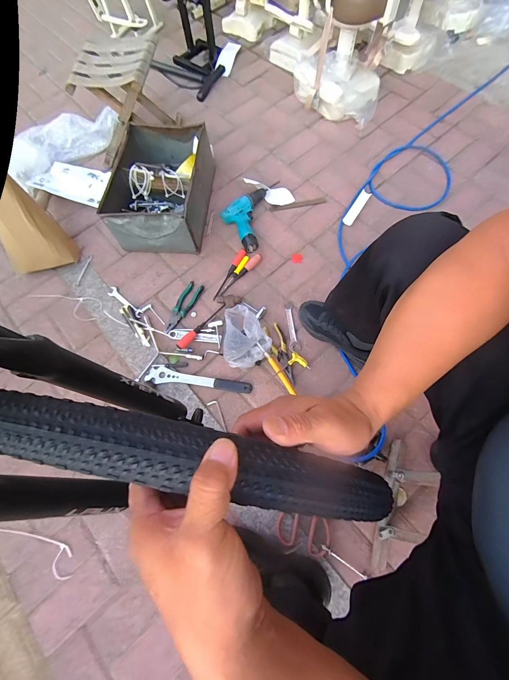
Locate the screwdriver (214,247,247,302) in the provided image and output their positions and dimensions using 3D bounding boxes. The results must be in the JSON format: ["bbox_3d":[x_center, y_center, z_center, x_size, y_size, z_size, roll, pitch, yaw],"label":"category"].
[{"bbox_3d":[-0.080,-0.214,0.930,0.024,0.020,0.196,25,73,11],"label":"screwdriver"}]

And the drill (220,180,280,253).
[{"bbox_3d":[-0.020,-0.447,0.997,0.160,0.045,0.304,20,72,9],"label":"drill"}]

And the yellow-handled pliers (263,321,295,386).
[{"bbox_3d":[0.077,0.038,0.835,0.044,0.014,0.189,-18,71,-4],"label":"yellow-handled pliers"}]

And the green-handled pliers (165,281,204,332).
[{"bbox_3d":[-0.225,-0.106,0.903,0.051,0.016,0.180,26,73,11],"label":"green-handled pliers"}]

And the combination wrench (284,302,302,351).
[{"bbox_3d":[0.112,-0.046,0.872,0.033,0.006,0.164,-7,70,0],"label":"combination wrench"}]

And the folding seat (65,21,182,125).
[{"bbox_3d":[-0.451,-0.864,1.048,0.253,0.267,0.262,3,70,3],"label":"folding seat"}]

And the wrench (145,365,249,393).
[{"bbox_3d":[-0.160,0.119,0.815,0.300,0.017,0.049,11,71,6],"label":"wrench"}]

